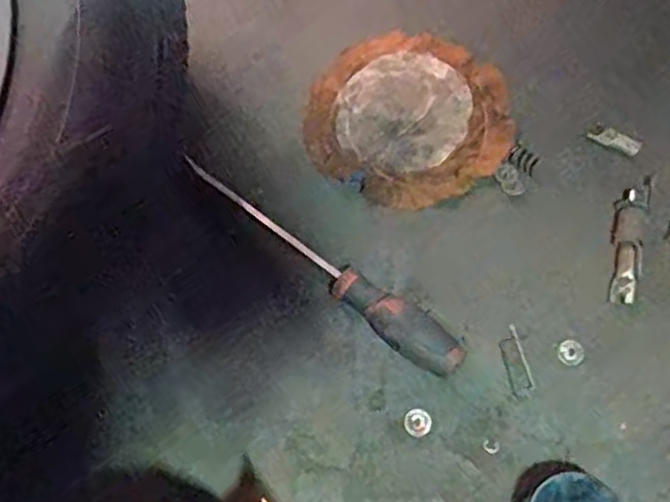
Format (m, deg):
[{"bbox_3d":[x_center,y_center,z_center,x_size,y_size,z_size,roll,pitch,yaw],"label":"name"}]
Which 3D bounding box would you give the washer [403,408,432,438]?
[{"bbox_3d":[0.061,0.127,0.522,0.021,0.004,0.020,-1,68,3],"label":"washer"}]

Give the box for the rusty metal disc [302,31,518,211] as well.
[{"bbox_3d":[0.063,-0.120,0.620,0.174,0.010,0.169,-1,68,3],"label":"rusty metal disc"}]

